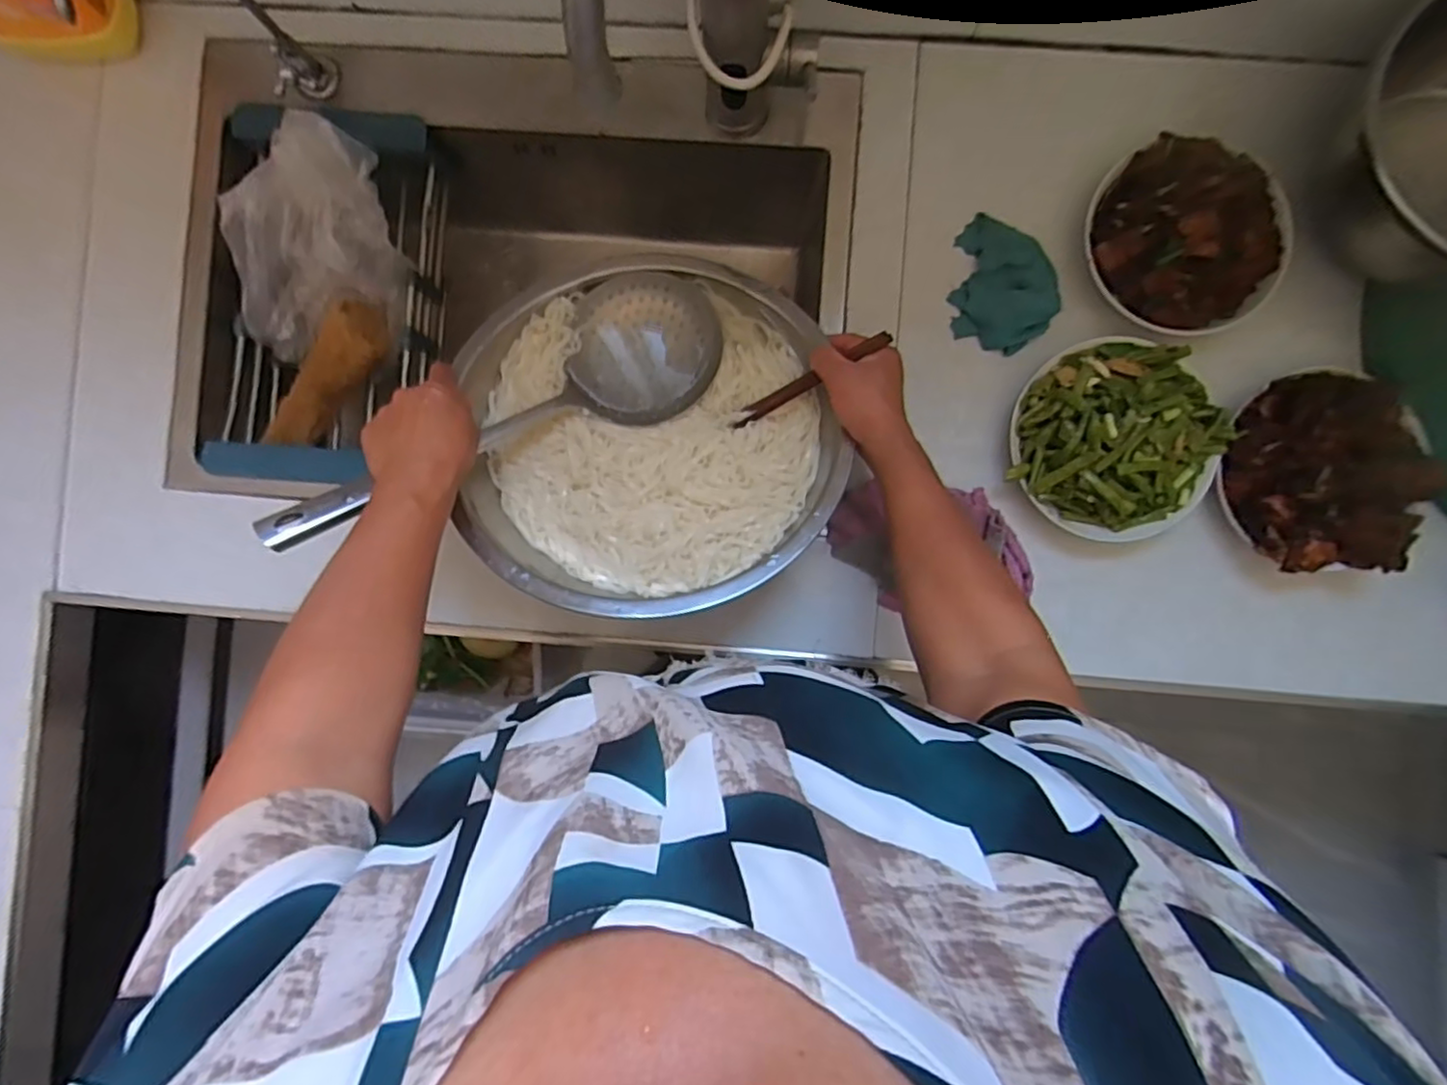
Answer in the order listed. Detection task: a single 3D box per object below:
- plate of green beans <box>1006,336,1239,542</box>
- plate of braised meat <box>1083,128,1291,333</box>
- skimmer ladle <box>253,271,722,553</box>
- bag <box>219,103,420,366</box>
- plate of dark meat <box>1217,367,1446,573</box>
[{"bbox_3d":[0.352,-0.093,0.588,0.172,0.085,0.172,0,89,0],"label":"plate of green beans"},{"bbox_3d":[0.415,-0.272,0.576,0.173,0.047,0.161,0,89,0],"label":"plate of braised meat"},{"bbox_3d":[-0.174,-0.103,0.558,0.392,0.081,0.137,-36,89,-23],"label":"skimmer ladle"},{"bbox_3d":[-0.387,-0.280,0.644,0.138,0.118,0.205,25,89,1],"label":"bag"},{"bbox_3d":[0.521,-0.064,0.564,0.157,0.075,0.177,12,89,1],"label":"plate of dark meat"}]

